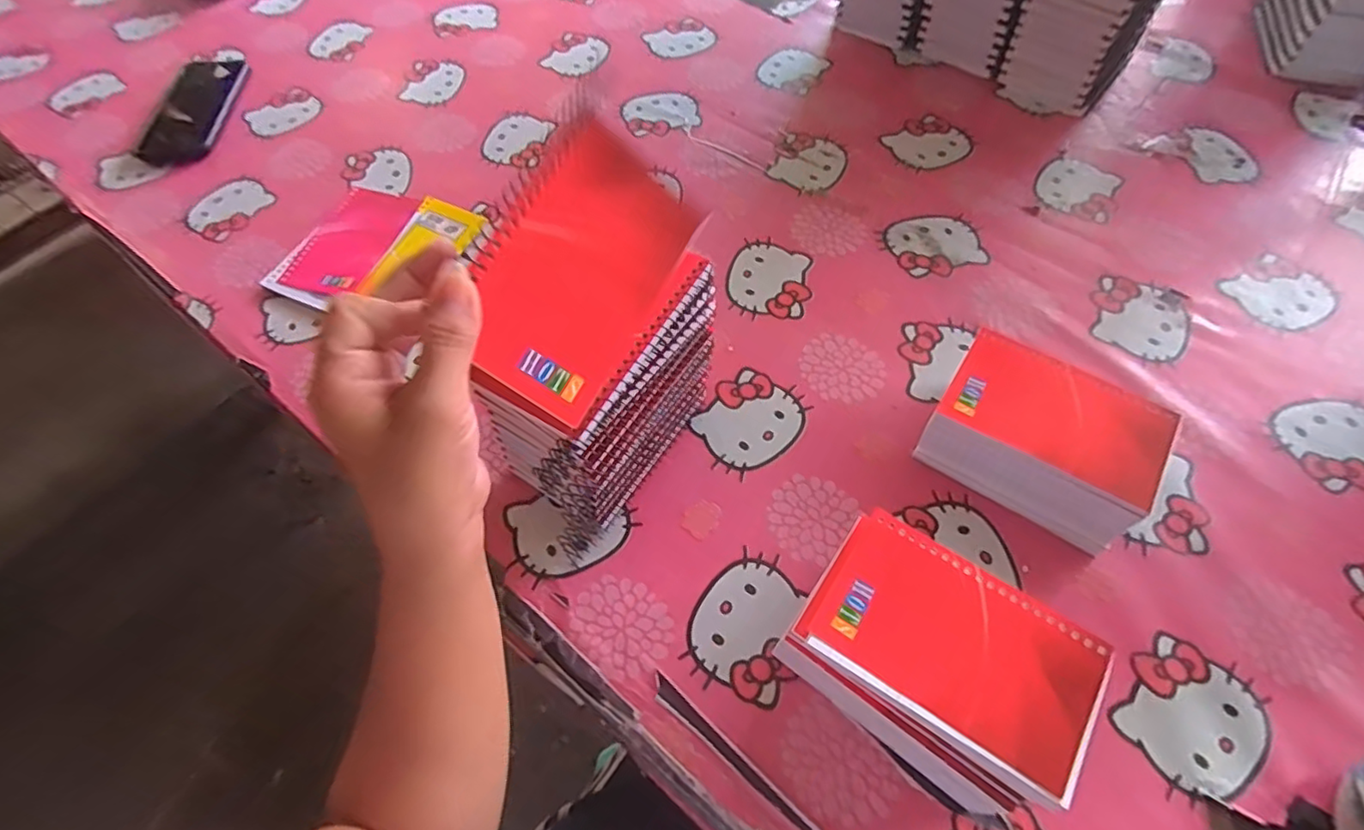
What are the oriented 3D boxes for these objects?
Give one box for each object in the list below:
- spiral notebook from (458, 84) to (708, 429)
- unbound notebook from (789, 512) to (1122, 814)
[{"bbox_3d":[-0.050,-0.069,0.291,0.084,0.011,0.128,36,75,-28],"label":"spiral notebook"},{"bbox_3d":[0.138,0.117,0.311,0.138,0.007,0.086,31,66,18],"label":"unbound notebook"}]

